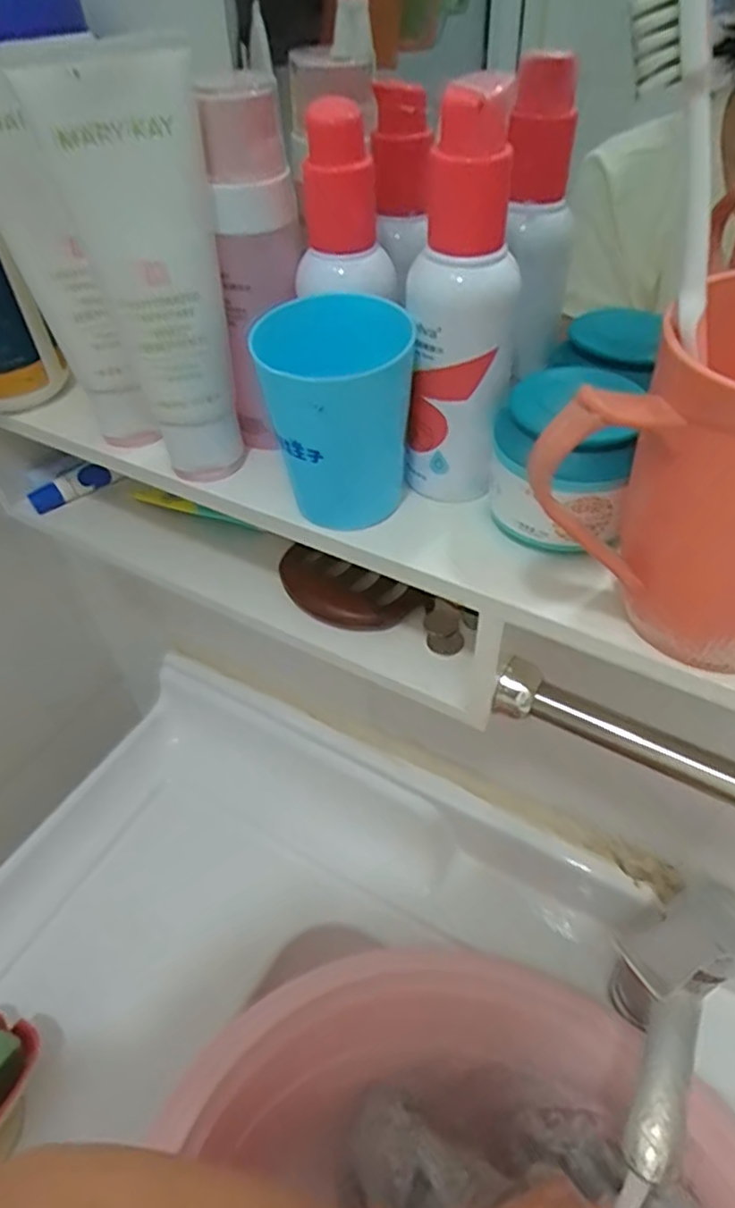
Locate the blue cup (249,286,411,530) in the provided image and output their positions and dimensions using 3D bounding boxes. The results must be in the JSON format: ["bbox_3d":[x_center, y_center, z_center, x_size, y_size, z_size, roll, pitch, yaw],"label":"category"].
[{"bbox_3d":[-0.011,-0.077,0.286,0.058,0.088,0.063,-1,45,1],"label":"blue cup"}]

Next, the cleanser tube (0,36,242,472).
[{"bbox_3d":[-0.090,-0.135,0.289,0.054,0.158,0.049,-13,45,-10],"label":"cleanser tube"}]

